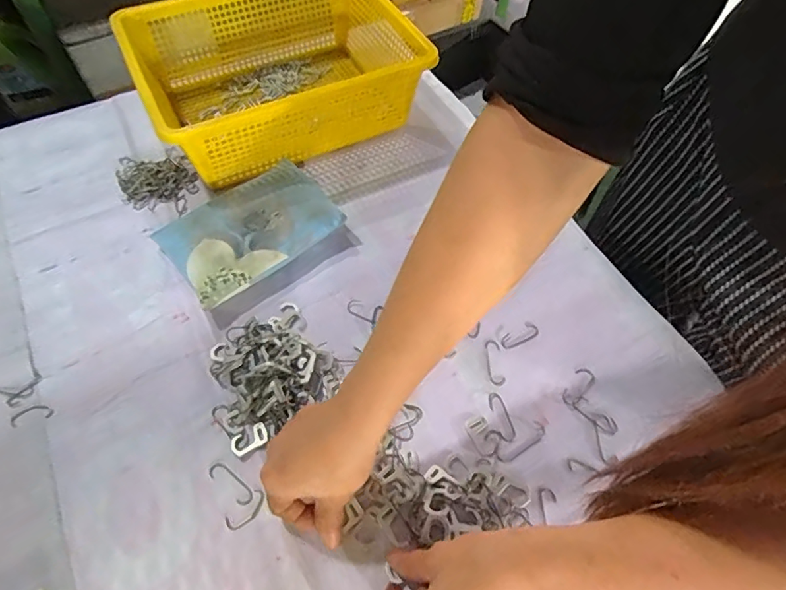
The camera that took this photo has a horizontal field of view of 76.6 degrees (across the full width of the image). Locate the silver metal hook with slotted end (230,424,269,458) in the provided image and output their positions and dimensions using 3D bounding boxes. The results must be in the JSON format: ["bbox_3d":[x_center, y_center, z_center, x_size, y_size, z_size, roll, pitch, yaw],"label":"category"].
[{"bbox_3d":[-0.117,0.118,0.406,0.030,0.004,0.017,-28,65,-12],"label":"silver metal hook with slotted end"}]

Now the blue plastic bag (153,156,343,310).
[{"bbox_3d":[-0.146,-0.068,0.506,0.159,0.035,0.118,-35,65,-21],"label":"blue plastic bag"}]

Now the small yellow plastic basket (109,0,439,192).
[{"bbox_3d":[-0.127,-0.262,0.593,0.319,0.103,0.234,-23,61,-15],"label":"small yellow plastic basket"}]

